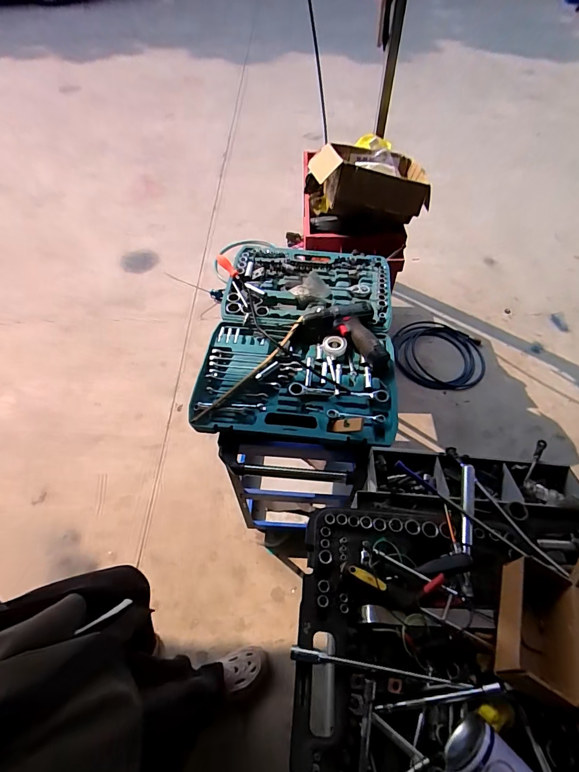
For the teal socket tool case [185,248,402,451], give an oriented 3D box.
[{"bbox_3d":[0.033,-0.145,0.982,0.460,0.084,0.624,4,55,3],"label":"teal socket tool case"}]

